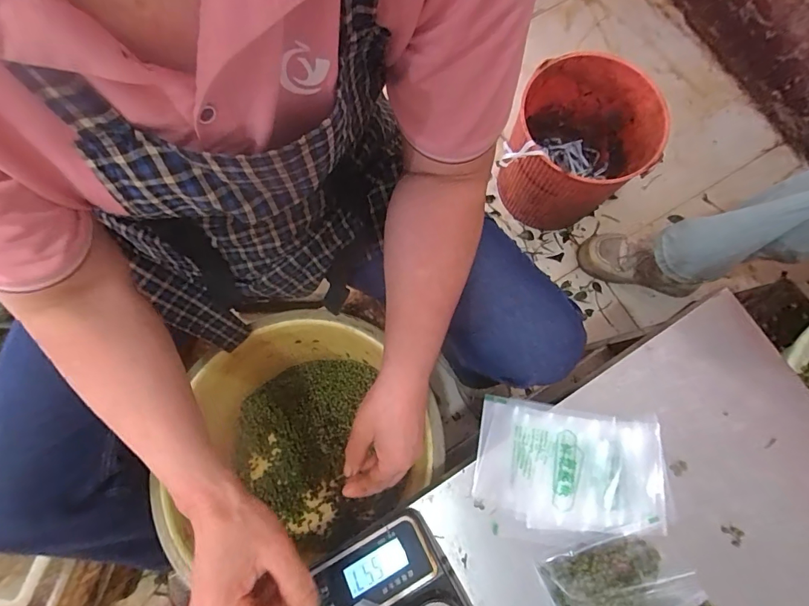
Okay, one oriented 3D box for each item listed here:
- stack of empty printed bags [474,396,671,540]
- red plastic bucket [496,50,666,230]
[{"bbox_3d":[0.168,0.174,0.432,0.188,0.013,0.131,7,80,0],"label":"stack of empty printed bags"},{"bbox_3d":[0.339,-0.309,0.849,0.238,0.241,0.266,43,81,8],"label":"red plastic bucket"}]

